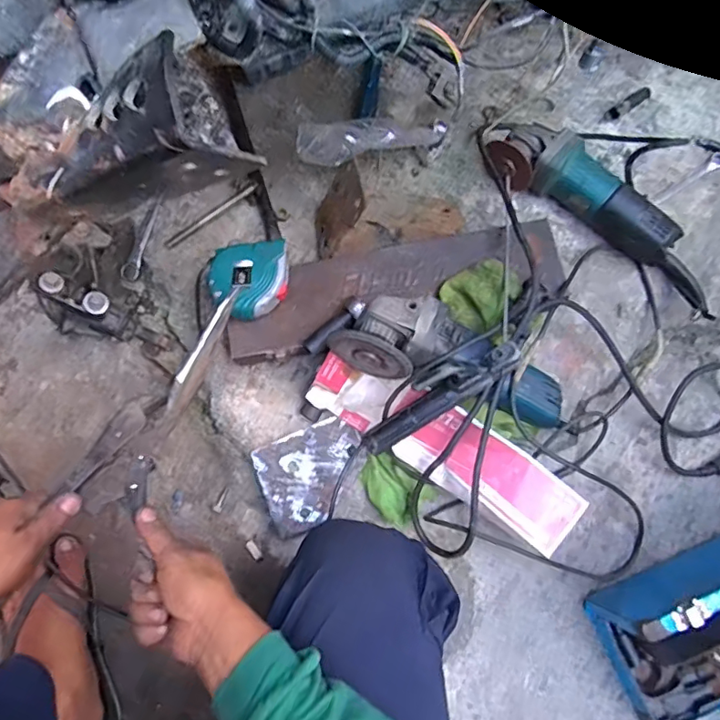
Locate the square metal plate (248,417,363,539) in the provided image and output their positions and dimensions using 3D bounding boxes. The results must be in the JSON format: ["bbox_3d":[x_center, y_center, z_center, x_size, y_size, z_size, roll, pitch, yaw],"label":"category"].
[{"bbox_3d":[-0.057,0.140,0.653,0.129,0.005,0.111,-23,75,-1],"label":"square metal plate"}]

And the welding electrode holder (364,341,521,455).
[{"bbox_3d":[0.082,0.037,0.577,0.189,0.062,0.040,-35,78,11],"label":"welding electrode holder"}]

